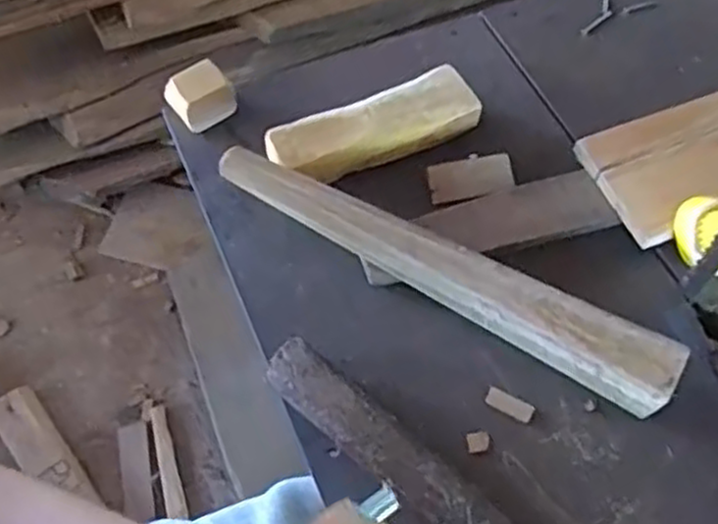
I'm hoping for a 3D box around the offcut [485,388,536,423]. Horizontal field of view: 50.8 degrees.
[{"bbox_3d":[0.108,0.103,0.544,0.034,0.004,0.012,23,63,13],"label":"offcut"}]

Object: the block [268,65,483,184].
[{"bbox_3d":[0.011,-0.113,0.636,0.173,0.039,0.052,-20,62,-13],"label":"block"}]

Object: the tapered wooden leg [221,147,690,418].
[{"bbox_3d":[0.057,0.004,0.564,0.364,0.045,0.050,28,63,14],"label":"tapered wooden leg"}]

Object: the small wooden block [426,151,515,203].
[{"bbox_3d":[0.094,-0.071,0.634,0.070,0.033,0.009,-13,24,-1],"label":"small wooden block"}]

